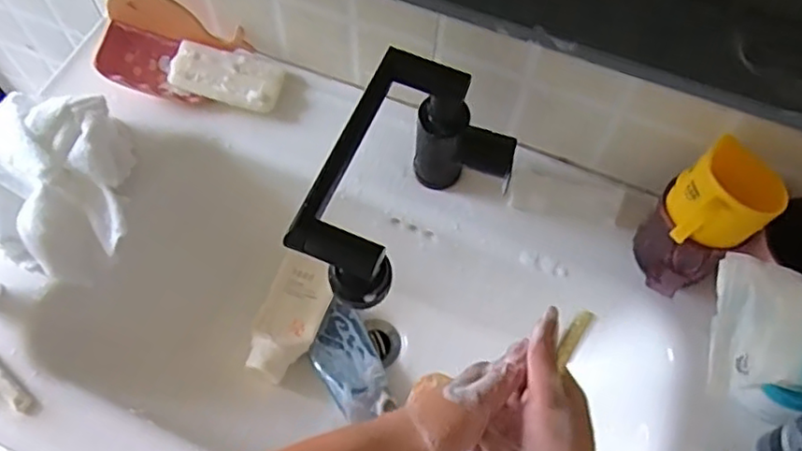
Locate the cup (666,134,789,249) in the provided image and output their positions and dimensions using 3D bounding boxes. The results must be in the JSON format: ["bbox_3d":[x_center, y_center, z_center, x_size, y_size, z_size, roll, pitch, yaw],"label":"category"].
[{"bbox_3d":[0.262,-0.016,0.525,0.078,0.062,0.072,-36,69,-17],"label":"cup"}]

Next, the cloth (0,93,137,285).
[{"bbox_3d":[-0.359,-0.044,0.635,0.162,0.070,0.184,0,63,-1],"label":"cloth"}]

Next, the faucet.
[{"bbox_3d":[0.010,-0.016,0.555,0.131,0.168,0.222,24,65,10],"label":"faucet"}]

